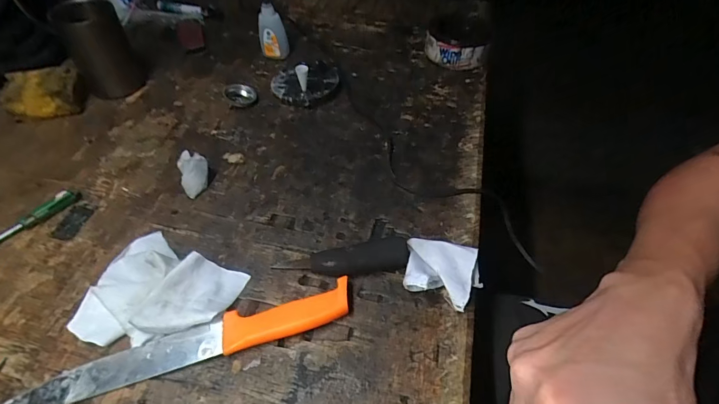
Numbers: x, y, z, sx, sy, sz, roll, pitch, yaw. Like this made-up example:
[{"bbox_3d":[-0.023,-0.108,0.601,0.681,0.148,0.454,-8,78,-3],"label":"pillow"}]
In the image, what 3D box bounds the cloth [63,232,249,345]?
[{"bbox_3d":[-0.186,0.084,0.355,0.128,0.026,0.108,20,53,15],"label":"cloth"}]

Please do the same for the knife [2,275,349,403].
[{"bbox_3d":[-0.144,0.123,0.332,0.282,0.015,0.032,-14,52,-12],"label":"knife"}]

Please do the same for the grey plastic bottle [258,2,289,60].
[{"bbox_3d":[-0.134,-0.265,0.599,0.042,0.081,0.030,-11,51,-10],"label":"grey plastic bottle"}]

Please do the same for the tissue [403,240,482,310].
[{"bbox_3d":[0.079,0.065,0.371,0.069,0.035,0.065,12,51,9],"label":"tissue"}]

